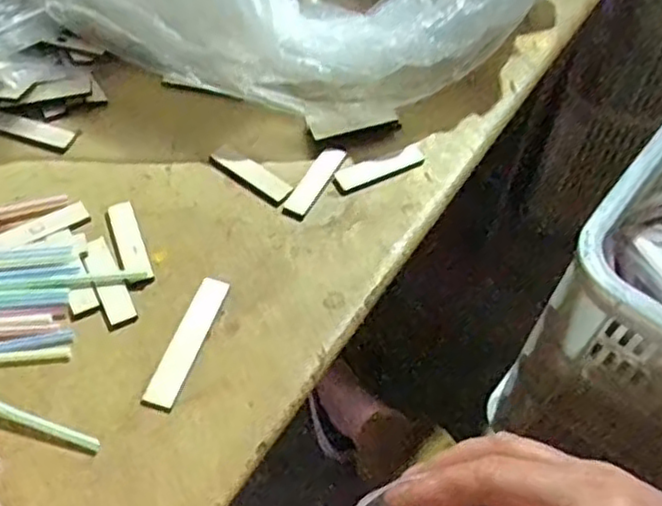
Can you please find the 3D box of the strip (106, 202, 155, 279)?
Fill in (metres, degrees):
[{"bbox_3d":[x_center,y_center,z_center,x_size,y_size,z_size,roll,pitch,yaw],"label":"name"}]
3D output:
[{"bbox_3d":[-0.120,-0.008,0.432,0.015,0.004,0.059,-18,58,-16],"label":"strip"}]

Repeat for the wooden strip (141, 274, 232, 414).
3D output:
[{"bbox_3d":[-0.078,0.047,0.395,0.017,0.004,0.080,17,55,7],"label":"wooden strip"}]

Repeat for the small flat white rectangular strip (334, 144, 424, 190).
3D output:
[{"bbox_3d":[0.031,-0.055,0.464,0.057,0.007,0.014,-18,58,-16],"label":"small flat white rectangular strip"}]

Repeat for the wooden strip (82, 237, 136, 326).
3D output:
[{"bbox_3d":[-0.127,0.014,0.413,0.016,0.004,0.057,-22,59,-19],"label":"wooden strip"}]

